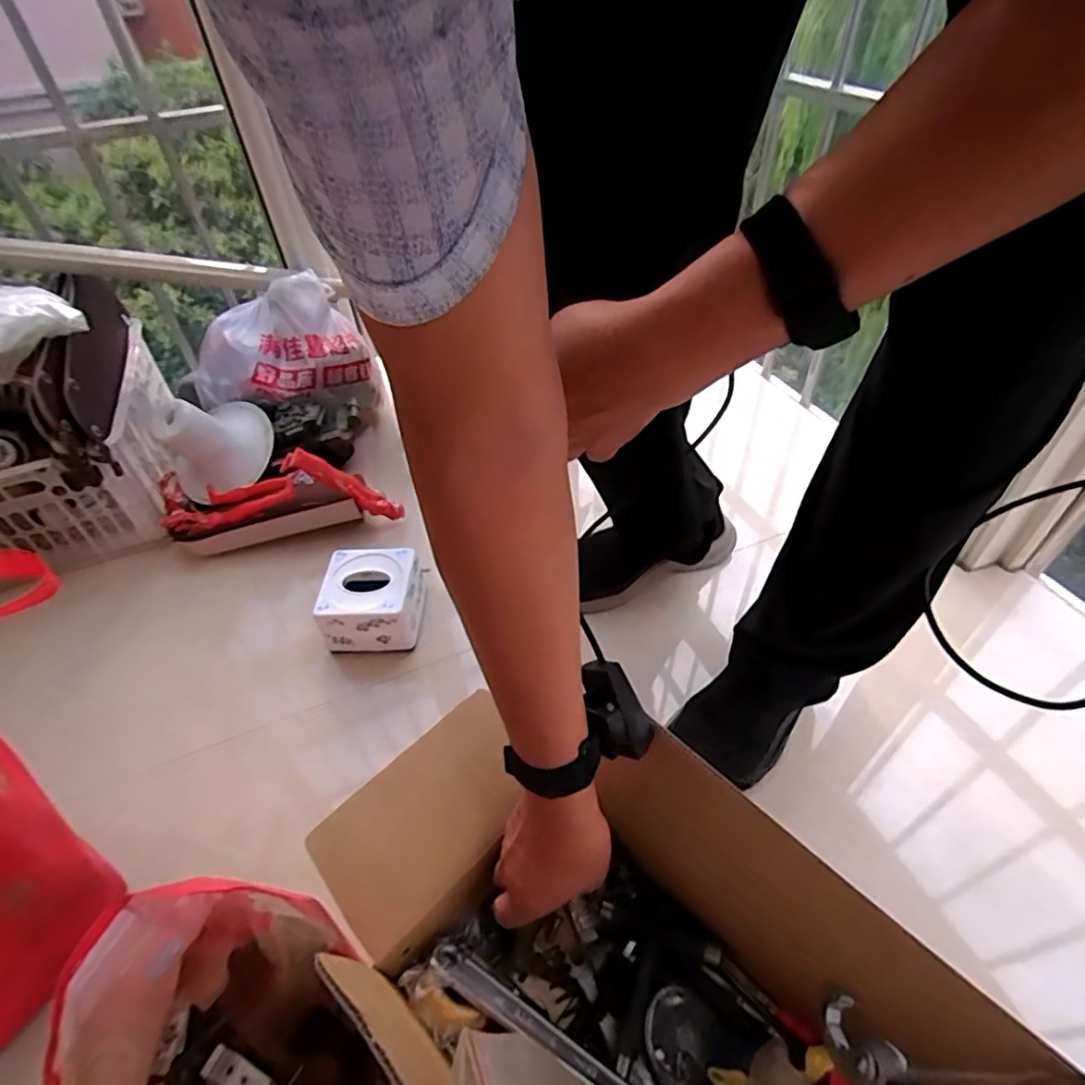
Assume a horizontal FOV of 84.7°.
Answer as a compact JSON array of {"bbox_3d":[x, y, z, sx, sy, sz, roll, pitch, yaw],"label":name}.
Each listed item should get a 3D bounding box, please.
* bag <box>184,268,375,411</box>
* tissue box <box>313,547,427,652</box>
[{"bbox_3d":[-0.430,-0.312,0.972,0.272,0.158,0.160,-22,48,-17],"label":"bag"},{"bbox_3d":[-0.209,0.069,0.739,0.110,0.071,0.105,-3,46,1],"label":"tissue box"}]

